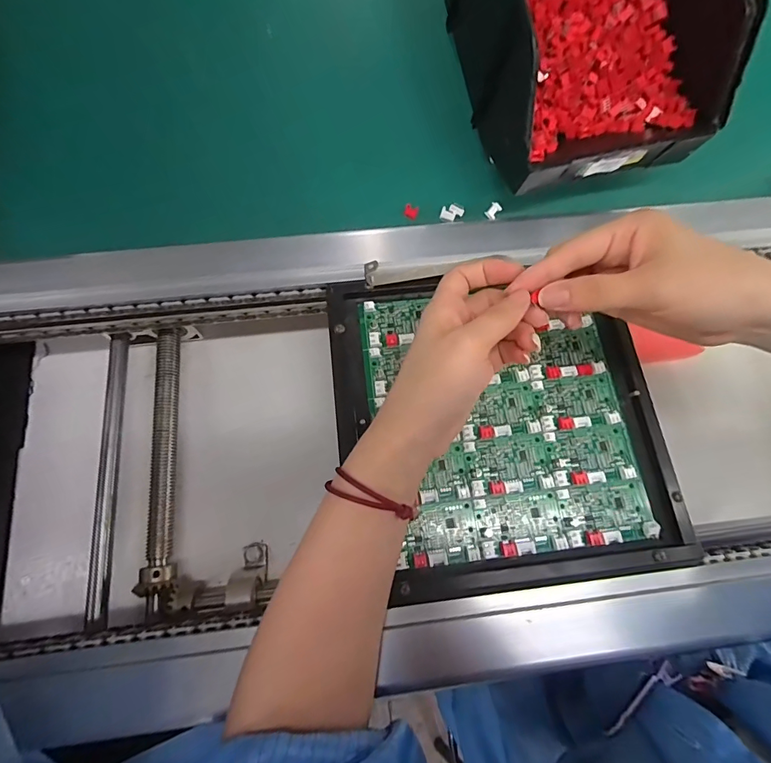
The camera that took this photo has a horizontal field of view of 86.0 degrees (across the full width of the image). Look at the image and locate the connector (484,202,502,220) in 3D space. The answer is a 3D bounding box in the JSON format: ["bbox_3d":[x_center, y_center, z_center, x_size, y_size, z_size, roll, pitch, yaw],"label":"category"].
[{"bbox_3d":[0.091,-0.144,0.348,0.010,0.006,0.014,38,73,13],"label":"connector"}]

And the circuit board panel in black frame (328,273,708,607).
[{"bbox_3d":[0.080,0.024,0.294,0.220,0.018,0.220,-6,69,-3],"label":"circuit board panel in black frame"}]

